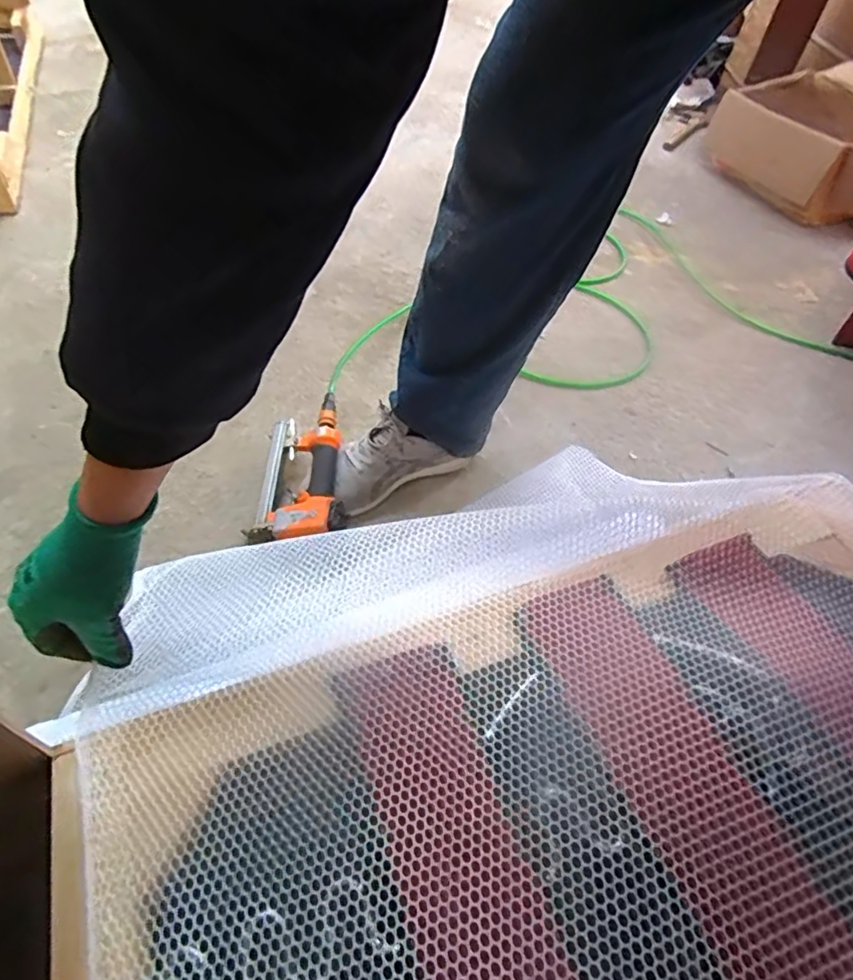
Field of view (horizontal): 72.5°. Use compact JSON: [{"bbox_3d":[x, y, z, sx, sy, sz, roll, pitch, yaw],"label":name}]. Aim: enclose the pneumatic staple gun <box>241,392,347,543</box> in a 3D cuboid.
[{"bbox_3d":[-0.182,-0.020,0.809,0.127,0.076,0.219,-5,47,-6],"label":"pneumatic staple gun"}]

